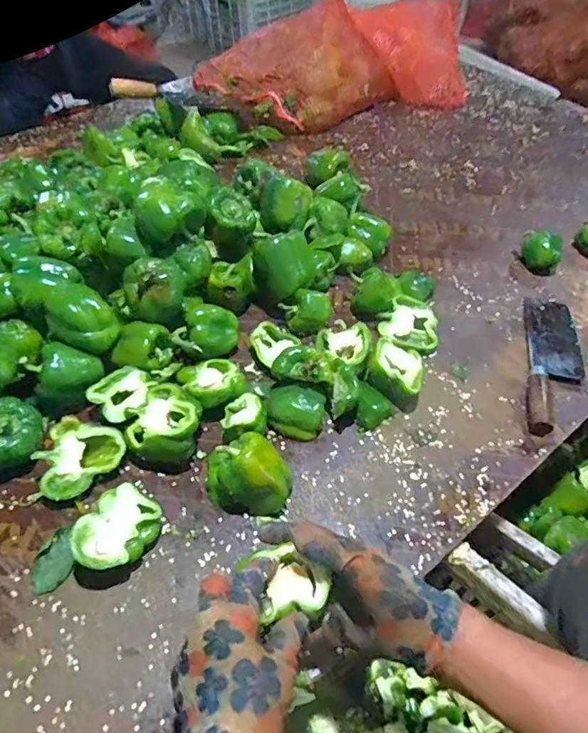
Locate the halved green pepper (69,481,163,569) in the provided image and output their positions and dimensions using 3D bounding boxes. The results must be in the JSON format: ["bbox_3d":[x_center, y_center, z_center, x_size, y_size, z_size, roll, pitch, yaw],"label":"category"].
[{"bbox_3d":[-0.165,0.159,0.476,0.057,0.050,0.076,24,53,19],"label":"halved green pepper"}]

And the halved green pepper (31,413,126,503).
[{"bbox_3d":[-0.225,0.093,0.526,0.087,0.051,0.066,-29,56,-24],"label":"halved green pepper"}]

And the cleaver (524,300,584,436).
[{"bbox_3d":[0.343,-0.010,0.656,0.072,0.022,0.237,13,50,10],"label":"cleaver"}]

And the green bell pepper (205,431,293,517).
[{"bbox_3d":[-0.047,0.111,0.509,0.082,0.059,0.075,1,49,-1],"label":"green bell pepper"}]

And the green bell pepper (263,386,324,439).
[{"bbox_3d":[0.002,0.052,0.566,0.065,0.037,0.046,5,49,3],"label":"green bell pepper"}]

